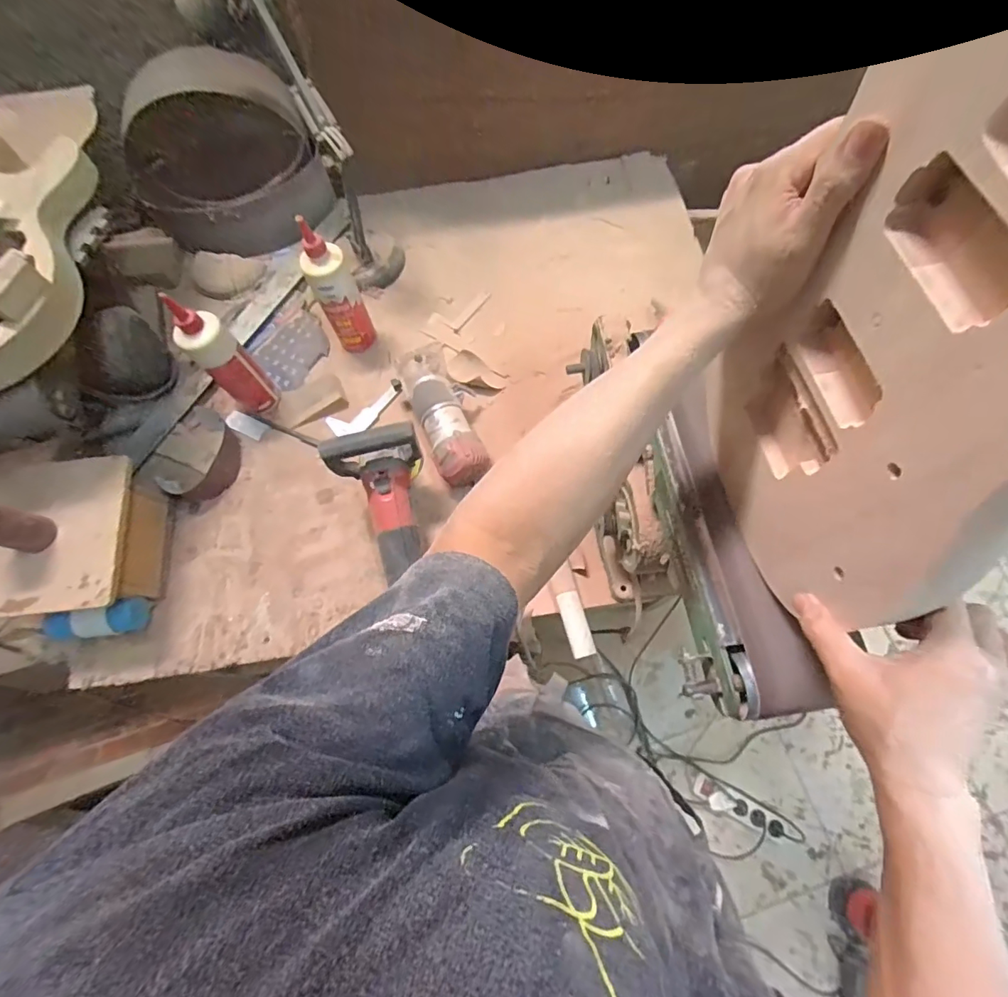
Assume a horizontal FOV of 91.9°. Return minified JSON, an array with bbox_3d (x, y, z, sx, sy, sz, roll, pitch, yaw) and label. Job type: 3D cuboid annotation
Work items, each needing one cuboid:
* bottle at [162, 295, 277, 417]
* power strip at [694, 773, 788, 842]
[{"bbox_3d":[-0.427,-0.208,0.758,0.054,0.221,0.068,31,74,12],"label":"bottle"},{"bbox_3d":[0.590,0.770,1.208,0.229,0.066,0.065,25,73,10],"label":"power strip"}]

